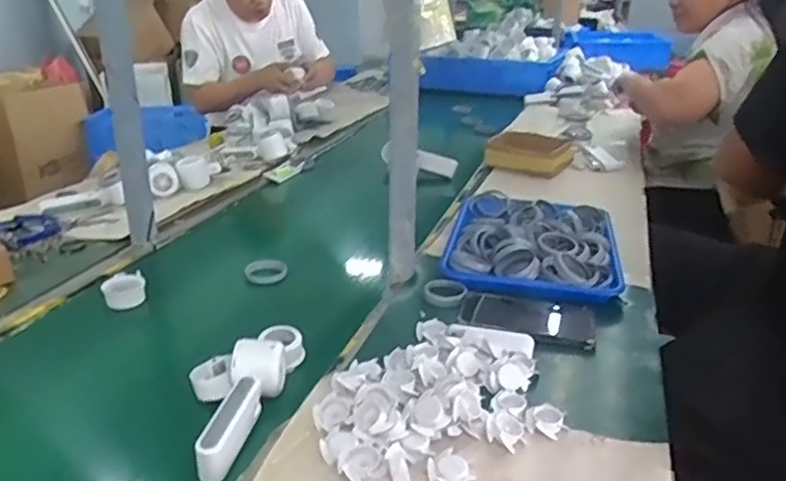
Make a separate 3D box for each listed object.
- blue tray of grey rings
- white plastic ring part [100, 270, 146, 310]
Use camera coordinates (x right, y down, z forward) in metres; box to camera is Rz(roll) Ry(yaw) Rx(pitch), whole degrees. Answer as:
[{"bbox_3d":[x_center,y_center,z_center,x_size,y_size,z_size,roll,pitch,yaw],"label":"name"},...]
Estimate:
[{"bbox_3d":[0.211,-0.005,0.970,0.245,0.050,0.314,5,23,12],"label":"blue tray of grey rings"},{"bbox_3d":[-0.358,0.066,0.852,0.053,0.037,0.037,-13,26,-28],"label":"white plastic ring part"}]

